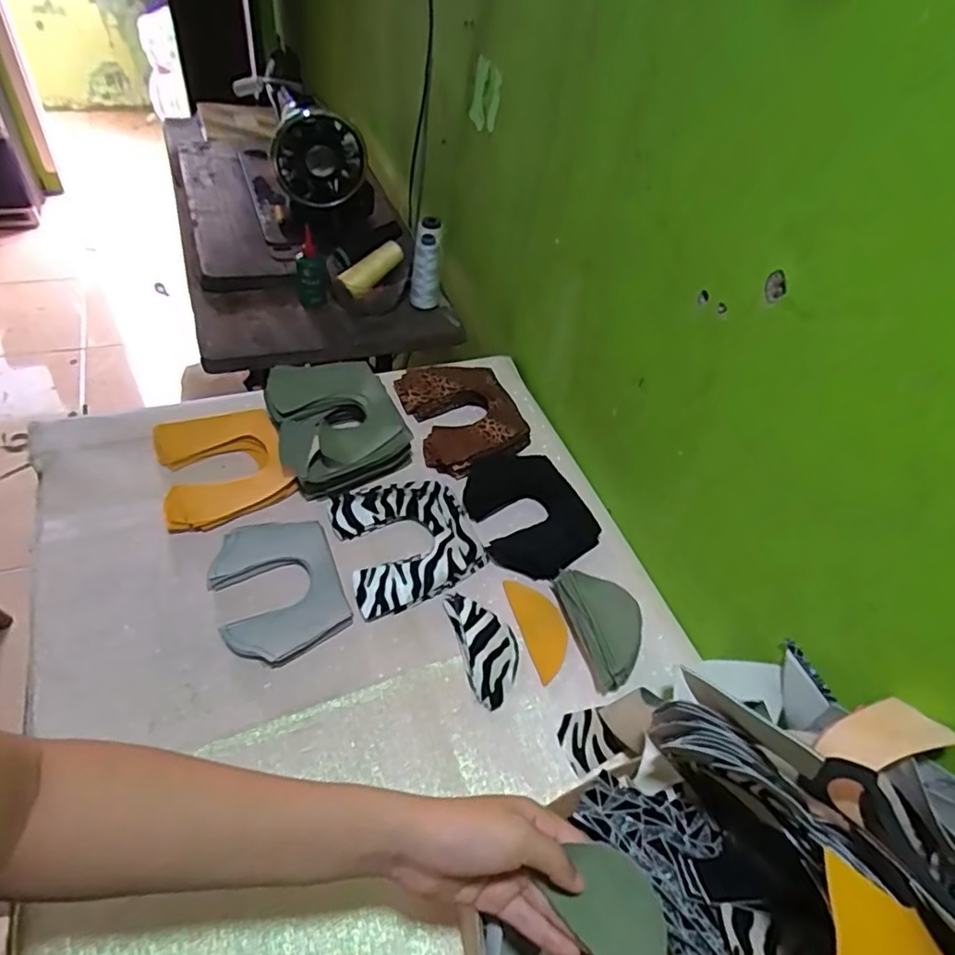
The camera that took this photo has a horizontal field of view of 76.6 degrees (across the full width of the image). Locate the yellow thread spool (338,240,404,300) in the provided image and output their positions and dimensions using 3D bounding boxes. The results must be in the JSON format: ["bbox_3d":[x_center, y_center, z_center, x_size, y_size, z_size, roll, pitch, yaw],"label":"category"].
[{"bbox_3d":[-0.160,-0.318,0.930,0.034,0.042,0.117,36,69,23],"label":"yellow thread spool"}]

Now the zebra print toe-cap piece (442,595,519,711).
[{"bbox_3d":[0.010,0.164,0.597,0.055,0.012,0.117,-9,51,-18],"label":"zebra print toe-cap piece"}]

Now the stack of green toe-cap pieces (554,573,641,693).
[{"bbox_3d":[0.127,0.143,0.611,0.068,0.037,0.126,-9,51,-18],"label":"stack of green toe-cap pieces"}]

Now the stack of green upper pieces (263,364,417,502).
[{"bbox_3d":[-0.169,-0.064,0.733,0.143,0.068,0.164,-16,53,-24],"label":"stack of green upper pieces"}]

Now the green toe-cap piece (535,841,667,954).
[{"bbox_3d":[0.084,0.255,0.346,0.049,0.004,0.088,-36,79,-6],"label":"green toe-cap piece"}]

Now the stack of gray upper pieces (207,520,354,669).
[{"bbox_3d":[-0.199,0.104,0.602,0.116,0.013,0.159,-14,53,-22],"label":"stack of gray upper pieces"}]

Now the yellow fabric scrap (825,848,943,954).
[{"bbox_3d":[0.201,0.227,0.294,0.102,0.005,0.047,36,45,-19],"label":"yellow fabric scrap"}]

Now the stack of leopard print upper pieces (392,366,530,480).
[{"bbox_3d":[-0.020,-0.085,0.798,0.137,0.035,0.172,-17,53,-24],"label":"stack of leopard print upper pieces"}]

